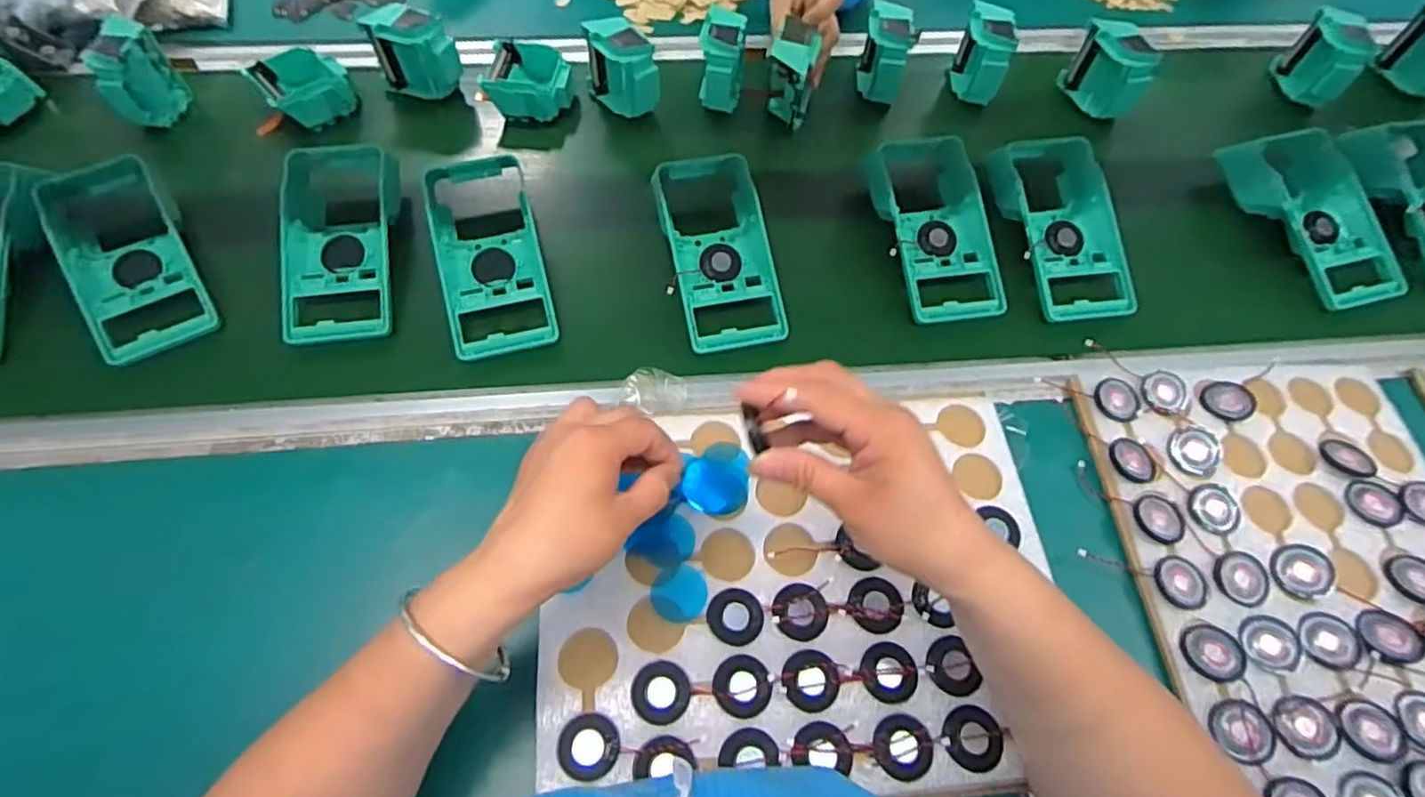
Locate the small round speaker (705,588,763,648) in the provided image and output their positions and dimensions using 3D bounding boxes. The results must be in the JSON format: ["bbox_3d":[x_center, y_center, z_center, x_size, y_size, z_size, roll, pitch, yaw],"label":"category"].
[{"bbox_3d":[0.014,0.133,0.413,0.033,0.004,0.033,3,61,-6],"label":"small round speaker"}]

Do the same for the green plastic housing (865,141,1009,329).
[{"bbox_3d":[0.192,-0.156,0.594,0.092,0.045,0.192,-3,62,-9],"label":"green plastic housing"}]

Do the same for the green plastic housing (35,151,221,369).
[{"bbox_3d":[-0.467,-0.122,0.546,0.093,0.042,0.185,-29,67,-16],"label":"green plastic housing"}]

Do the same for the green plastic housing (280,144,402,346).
[{"bbox_3d":[-0.307,-0.133,0.564,0.088,0.052,0.185,-7,62,-11],"label":"green plastic housing"}]

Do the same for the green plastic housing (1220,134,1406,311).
[{"bbox_3d":[0.558,-0.172,0.625,0.092,0.042,0.190,-9,63,-11],"label":"green plastic housing"}]

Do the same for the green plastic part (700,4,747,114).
[{"bbox_3d":[0.010,-0.331,0.667,0.047,0.070,0.072,5,61,-3],"label":"green plastic part"}]

